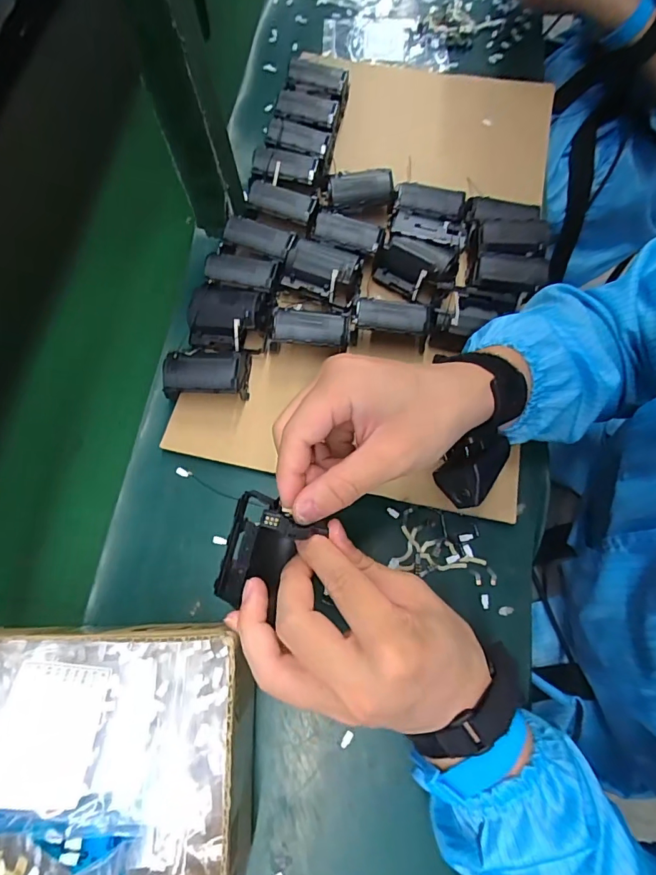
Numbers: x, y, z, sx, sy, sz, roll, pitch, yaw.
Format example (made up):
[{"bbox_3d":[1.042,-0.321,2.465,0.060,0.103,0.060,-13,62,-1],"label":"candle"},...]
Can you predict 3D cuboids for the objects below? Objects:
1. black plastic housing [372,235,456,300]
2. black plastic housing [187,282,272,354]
[{"bbox_3d":[0.081,-0.160,0.438,0.064,0.049,0.030,30,40,13],"label":"black plastic housing"},{"bbox_3d":[-0.090,-0.107,0.419,0.069,0.035,0.051,6,70,5],"label":"black plastic housing"}]

